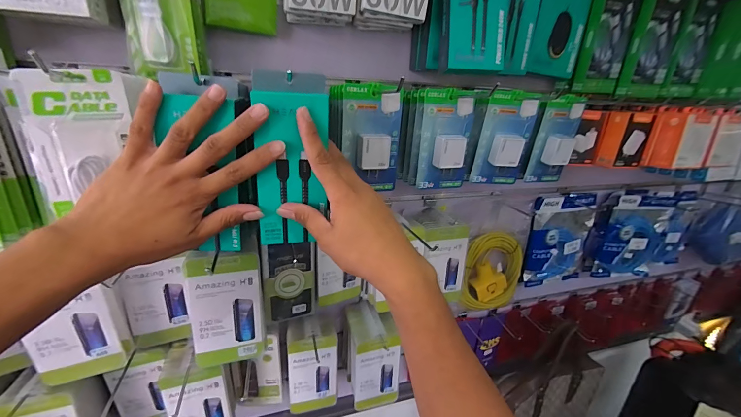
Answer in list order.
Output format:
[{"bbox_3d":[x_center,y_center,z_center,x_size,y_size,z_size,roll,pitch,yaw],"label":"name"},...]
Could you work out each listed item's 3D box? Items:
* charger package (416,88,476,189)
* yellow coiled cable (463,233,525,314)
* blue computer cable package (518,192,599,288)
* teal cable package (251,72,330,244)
[{"bbox_3d":[0.120,-0.099,0.479,0.091,0.147,0.033,-3,22,-14],"label":"charger package"},{"bbox_3d":[0.277,0.148,0.724,0.150,0.184,0.034,-6,24,-23],"label":"yellow coiled cable"},{"bbox_3d":[0.445,0.077,0.761,0.182,0.219,0.044,-7,24,-24],"label":"blue computer cable package"},{"bbox_3d":[-0.080,-0.044,0.325,0.071,0.171,0.022,1,20,-21],"label":"teal cable package"}]

